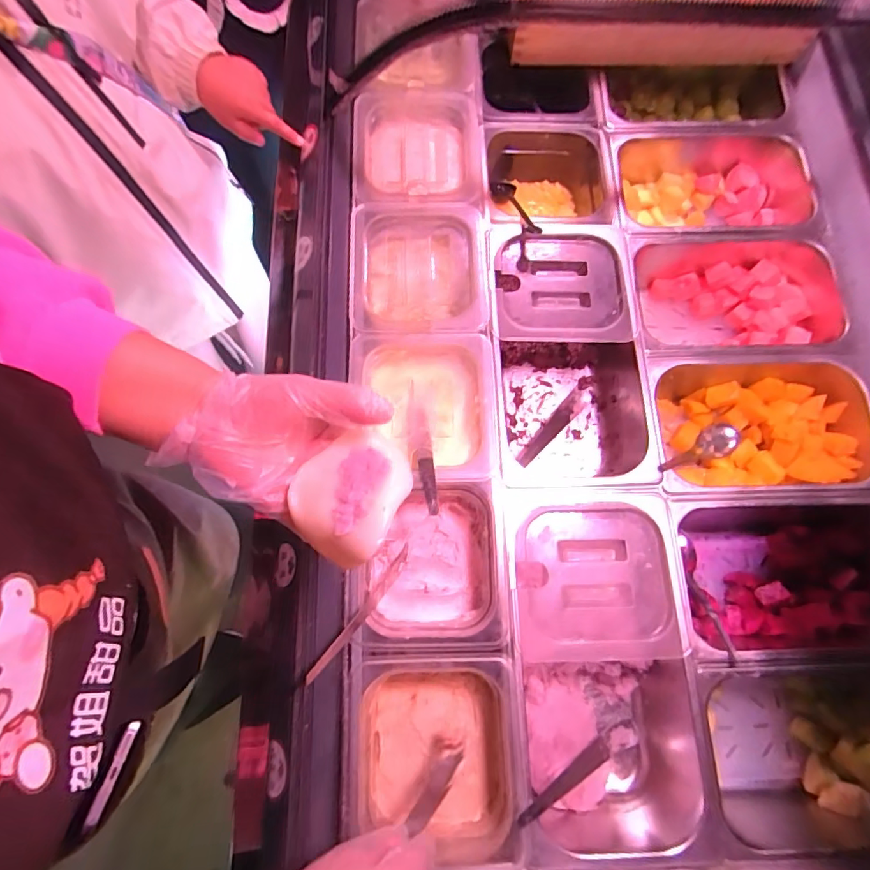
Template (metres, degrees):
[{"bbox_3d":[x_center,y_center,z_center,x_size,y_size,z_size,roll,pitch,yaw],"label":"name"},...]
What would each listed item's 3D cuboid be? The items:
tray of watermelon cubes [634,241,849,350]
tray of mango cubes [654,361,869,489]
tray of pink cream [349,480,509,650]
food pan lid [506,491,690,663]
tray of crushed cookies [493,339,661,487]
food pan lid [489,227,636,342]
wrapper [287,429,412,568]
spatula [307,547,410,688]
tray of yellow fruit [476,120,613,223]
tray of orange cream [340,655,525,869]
[{"bbox_3d":[0.390,-0.167,0.668,0.249,0.090,0.161,-4,74,-3],"label":"tray of watermelon cubes"},{"bbox_3d":[0.380,-0.006,0.611,0.250,0.088,0.159,2,74,-2],"label":"tray of mango cubes"},{"bbox_3d":[-0.007,0.136,0.536,0.149,0.089,0.160,0,74,-2],"label":"tray of pink cream"},{"bbox_3d":[0.160,0.138,0.506,0.165,0.018,0.159,0,74,-2],"label":"food pan lid"},{"bbox_3d":[0.161,-0.027,0.610,0.187,0.108,0.196,0,74,-2],"label":"tray of crushed cookies"},{"bbox_3d":[0.153,-0.182,0.609,0.166,0.018,0.151,2,74,-2],"label":"food pan lid"},{"bbox_3d":[-0.059,0.038,0.347,0.073,0.030,0.090,27,75,5],"label":"wrapper"},{"bbox_3d":[-0.069,0.169,0.483,0.012,0.021,0.167,36,40,8],"label":"spatula"},{"bbox_3d":[0.146,-0.328,0.701,0.178,0.104,0.158,2,74,-2],"label":"tray of yellow fruit"},{"bbox_3d":[-0.003,0.298,0.482,0.156,0.082,0.174,-1,74,-3],"label":"tray of orange cream"}]

